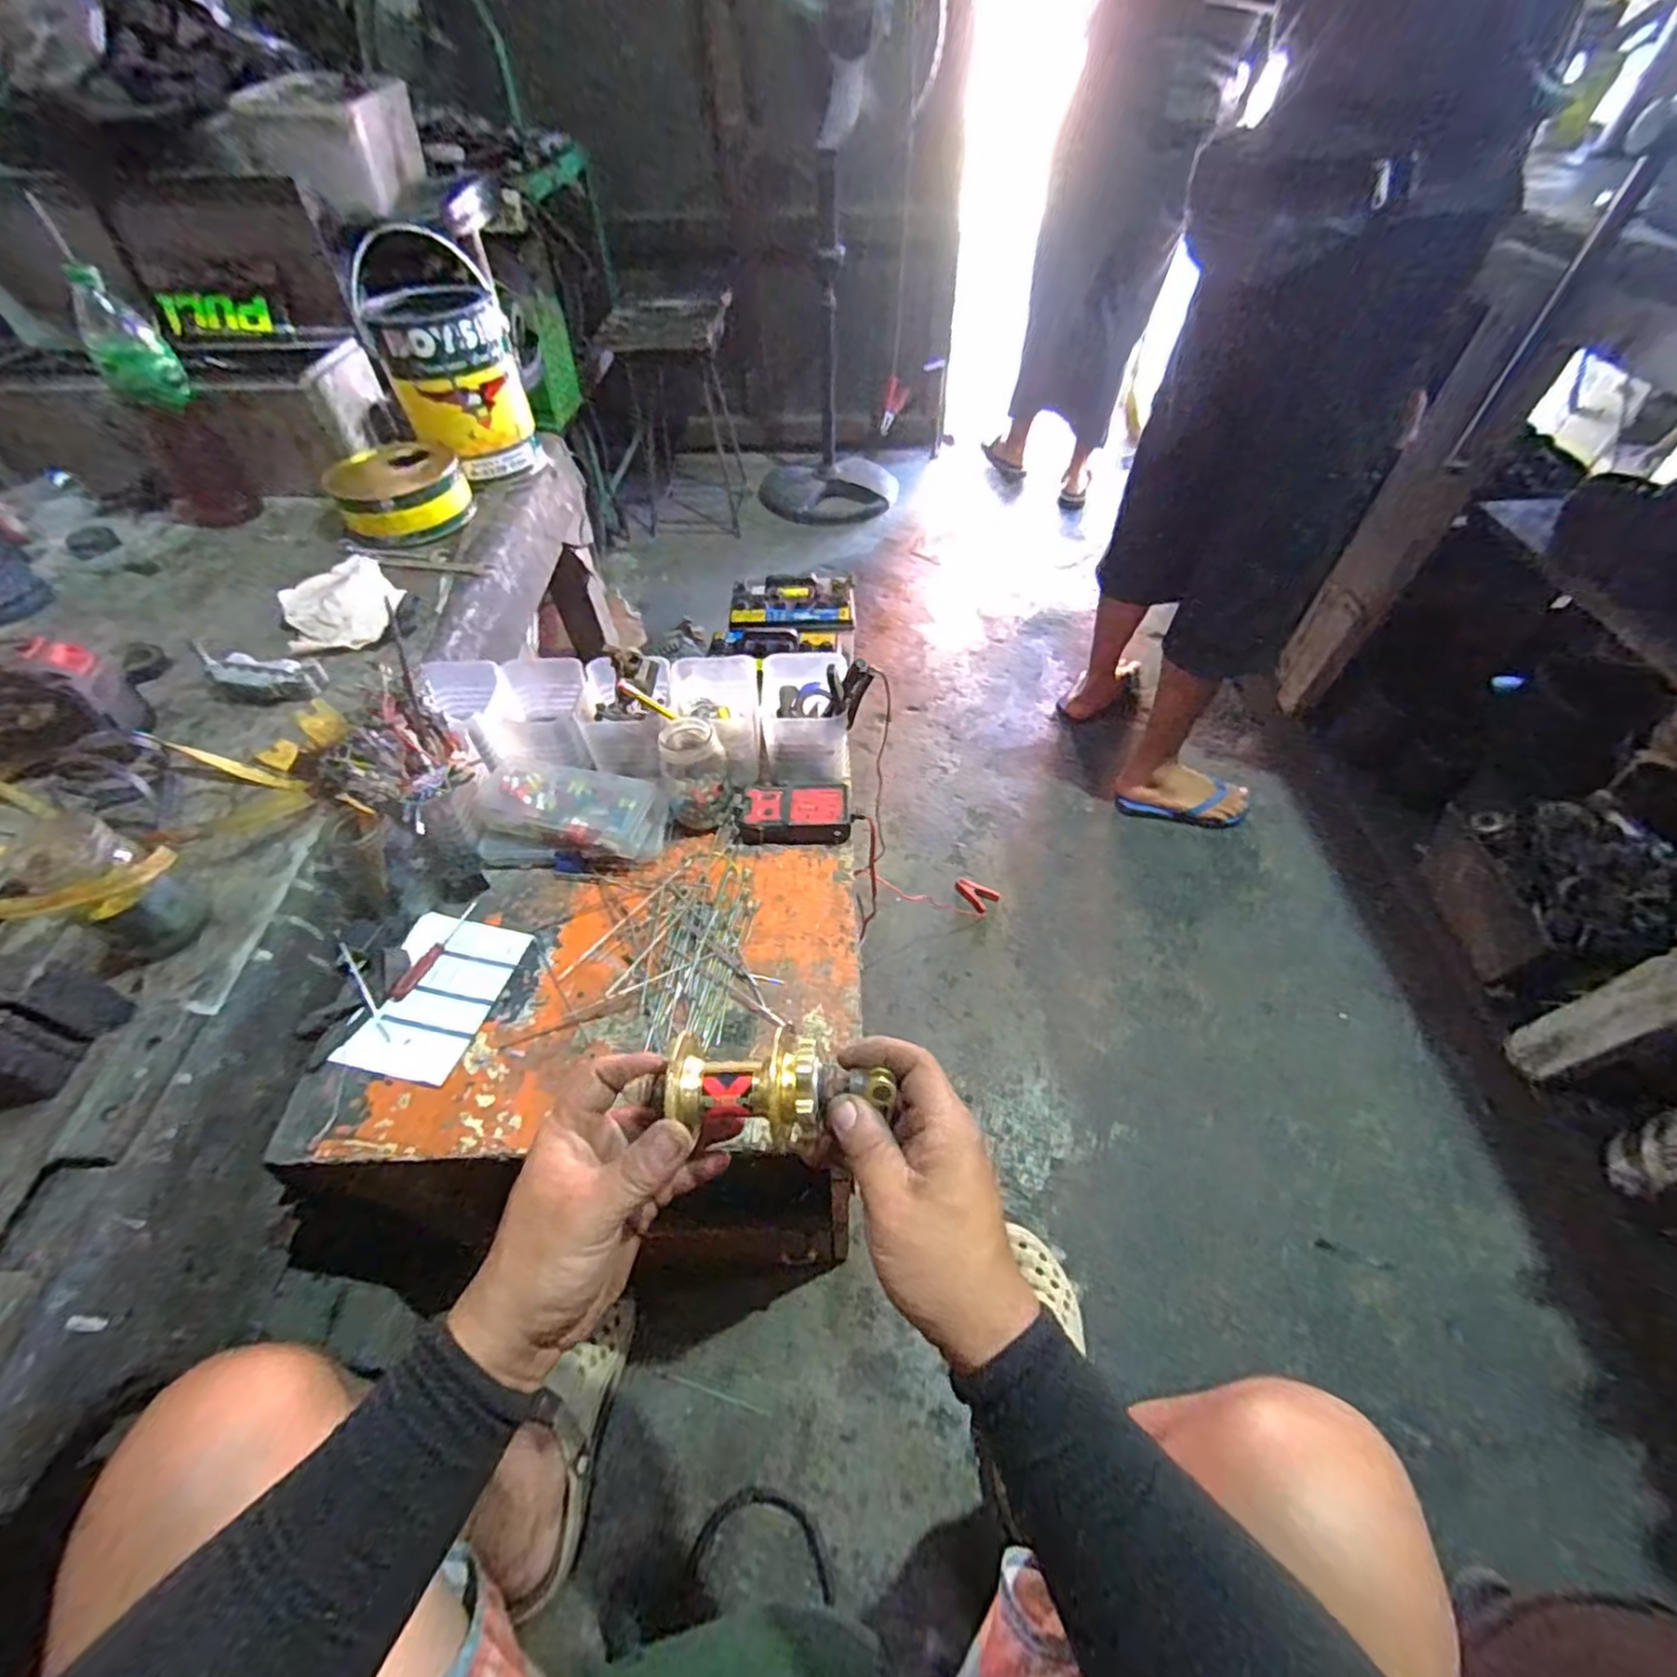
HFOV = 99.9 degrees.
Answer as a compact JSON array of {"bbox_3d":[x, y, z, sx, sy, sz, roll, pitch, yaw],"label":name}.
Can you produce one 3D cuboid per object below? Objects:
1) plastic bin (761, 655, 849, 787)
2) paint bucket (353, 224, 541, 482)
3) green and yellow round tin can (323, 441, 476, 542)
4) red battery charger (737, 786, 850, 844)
[{"bbox_3d":[-0.034,-0.125,0.732,0.092,0.098,0.108,0,51,-2],"label":"plastic bin"},{"bbox_3d":[-0.531,-0.652,0.963,0.166,0.248,0.181,-24,55,-19],"label":"paint bucket"},{"bbox_3d":[-0.584,-0.464,0.945,0.162,0.054,0.173,-29,57,-23],"label":"green and yellow round tin can"},{"bbox_3d":[-0.041,-0.025,0.701,0.105,0.026,0.065,2,51,0],"label":"red battery charger"}]

